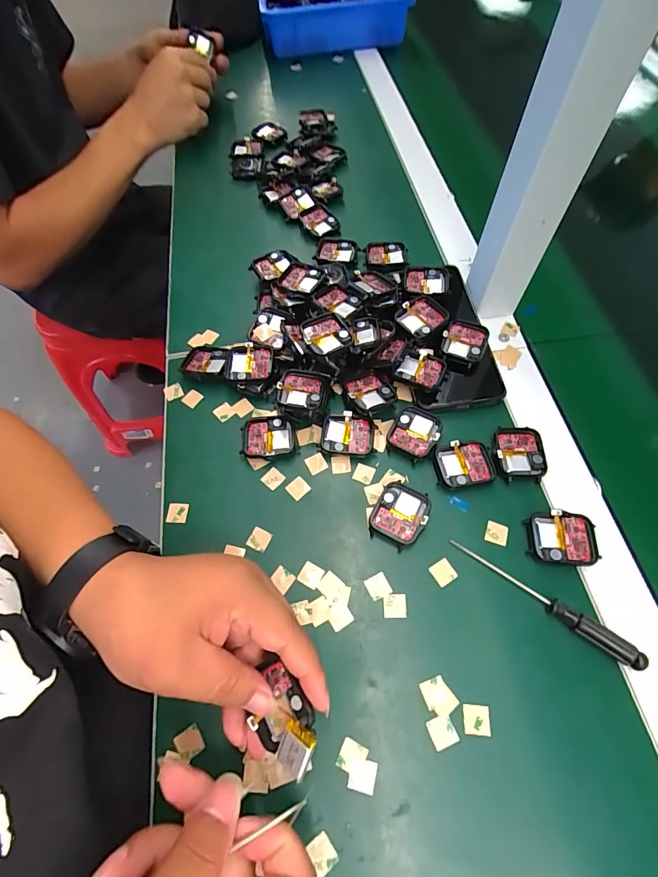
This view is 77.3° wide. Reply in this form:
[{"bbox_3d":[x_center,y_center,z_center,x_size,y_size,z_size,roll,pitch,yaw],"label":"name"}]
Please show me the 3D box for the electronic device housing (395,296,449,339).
[{"bbox_3d":[0.084,-0.110,0.372,0.042,0.008,0.036,-38,67,-17],"label":"electronic device housing"}]

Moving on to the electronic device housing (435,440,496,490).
[{"bbox_3d":[0.108,0.021,0.328,0.044,0.009,0.036,-8,62,-6],"label":"electronic device housing"}]

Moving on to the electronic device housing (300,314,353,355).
[{"bbox_3d":[-0.002,-0.087,0.347,0.038,0.009,0.039,-22,63,-10],"label":"electronic device housing"}]

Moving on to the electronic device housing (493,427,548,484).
[{"bbox_3d":[0.152,0.013,0.331,0.038,0.011,0.045,5,62,1],"label":"electronic device housing"}]

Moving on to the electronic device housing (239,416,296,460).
[{"bbox_3d":[-0.051,0.000,0.346,0.042,0.011,0.037,-4,62,-1],"label":"electronic device housing"}]

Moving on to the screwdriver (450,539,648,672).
[{"bbox_3d":[0.145,0.108,0.279,0.130,0.017,0.012,36,67,16],"label":"screwdriver"}]

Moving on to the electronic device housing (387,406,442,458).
[{"bbox_3d":[0.071,-0.004,0.342,0.038,0.009,0.044,23,65,13],"label":"electronic device housing"}]

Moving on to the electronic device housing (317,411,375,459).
[{"bbox_3d":[0.016,-0.002,0.343,0.044,0.013,0.036,4,62,4],"label":"electronic device housing"}]

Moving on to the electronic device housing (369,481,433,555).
[{"bbox_3d":[0.054,0.057,0.311,0.036,0.012,0.045,26,64,12],"label":"electronic device housing"}]

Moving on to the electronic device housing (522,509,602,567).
[{"bbox_3d":[0.168,0.073,0.299,0.045,0.013,0.037,6,62,2],"label":"electronic device housing"}]

